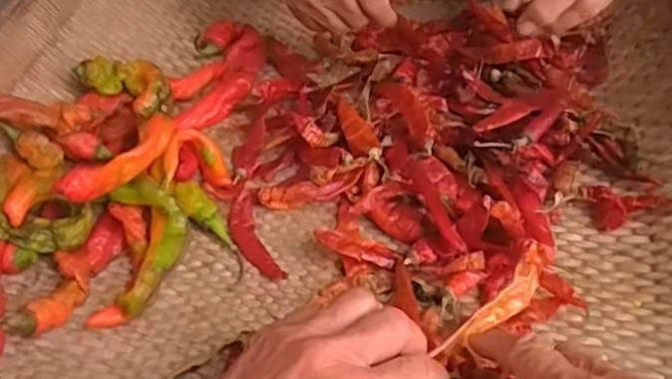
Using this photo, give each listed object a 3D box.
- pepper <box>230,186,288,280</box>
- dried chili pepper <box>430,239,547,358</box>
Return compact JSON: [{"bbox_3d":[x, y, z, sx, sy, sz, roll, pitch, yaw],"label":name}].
[{"bbox_3d":[-0.061,0.032,0.459,0.023,0.010,0.087,-20,49,-14],"label":"pepper"},{"bbox_3d":[0.087,0.062,0.341,0.087,0.013,0.018,-39,56,-20],"label":"dried chili pepper"}]

